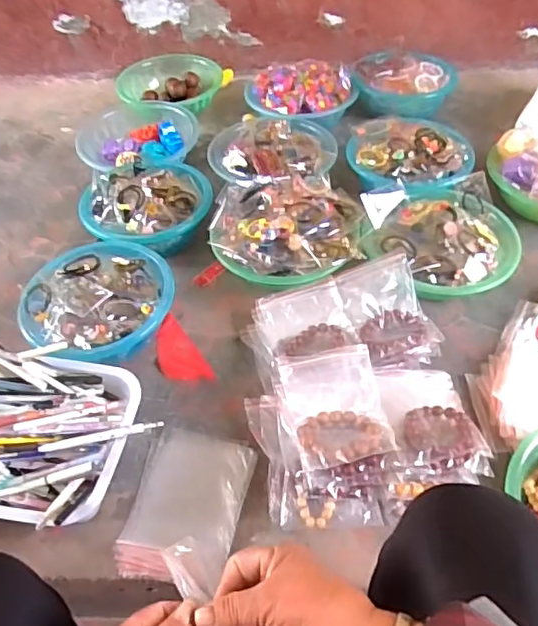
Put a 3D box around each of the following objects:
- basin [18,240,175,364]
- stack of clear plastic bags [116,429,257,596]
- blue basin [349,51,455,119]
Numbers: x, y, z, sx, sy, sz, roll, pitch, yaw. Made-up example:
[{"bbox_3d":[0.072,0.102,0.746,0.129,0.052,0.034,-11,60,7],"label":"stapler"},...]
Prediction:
[{"bbox_3d":[-0.268,-0.018,0.875,0.212,0.093,0.223,-1,49,1],"label":"basin"},{"bbox_3d":[-0.101,0.233,0.705,0.135,0.021,0.185,10,50,11],"label":"stack of clear plastic bags"},{"bbox_3d":[0.294,-0.506,1.261,0.211,0.064,0.211,-1,49,1],"label":"blue basin"}]

